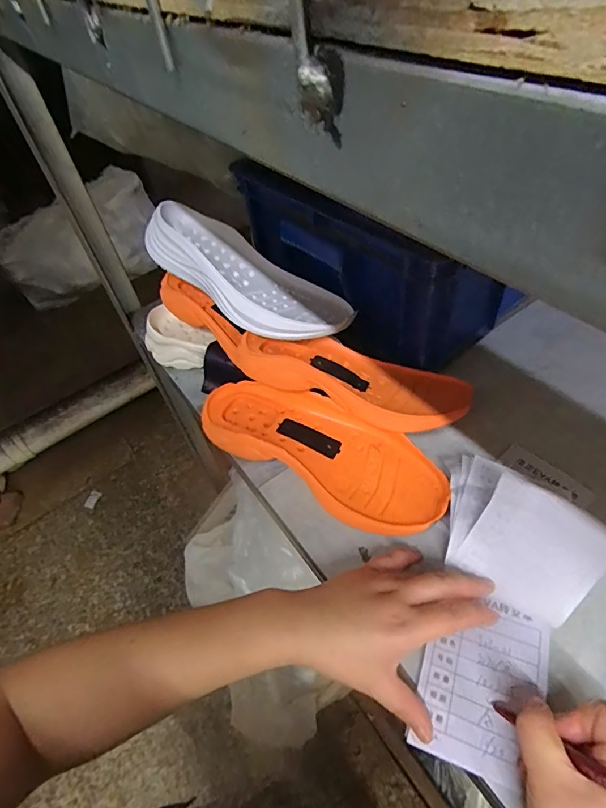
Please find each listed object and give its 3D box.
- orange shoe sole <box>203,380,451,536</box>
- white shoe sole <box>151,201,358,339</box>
[{"bbox_3d":[0.018,0.043,0.465,0.264,0.030,0.104,23,55,25],"label":"orange shoe sole"},{"bbox_3d":[-0.070,-0.156,0.534,0.289,0.046,0.115,36,59,15],"label":"white shoe sole"}]

